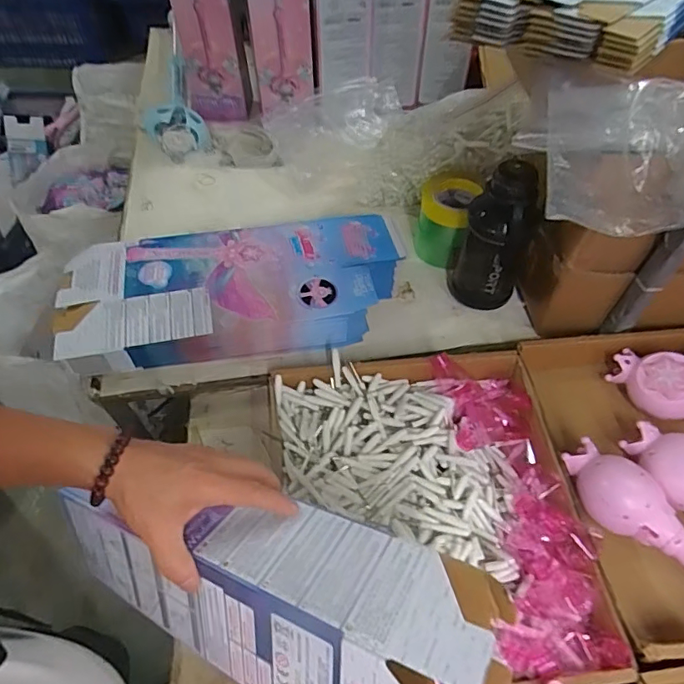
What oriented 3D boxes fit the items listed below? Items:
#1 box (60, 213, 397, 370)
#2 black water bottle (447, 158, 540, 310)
[{"bbox_3d":[-0.150,-0.071,0.752,0.458,0.104,0.193,-11,54,-8],"label":"box"},{"bbox_3d":[0.220,-0.143,0.724,0.098,0.229,0.083,16,55,12],"label":"black water bottle"}]

